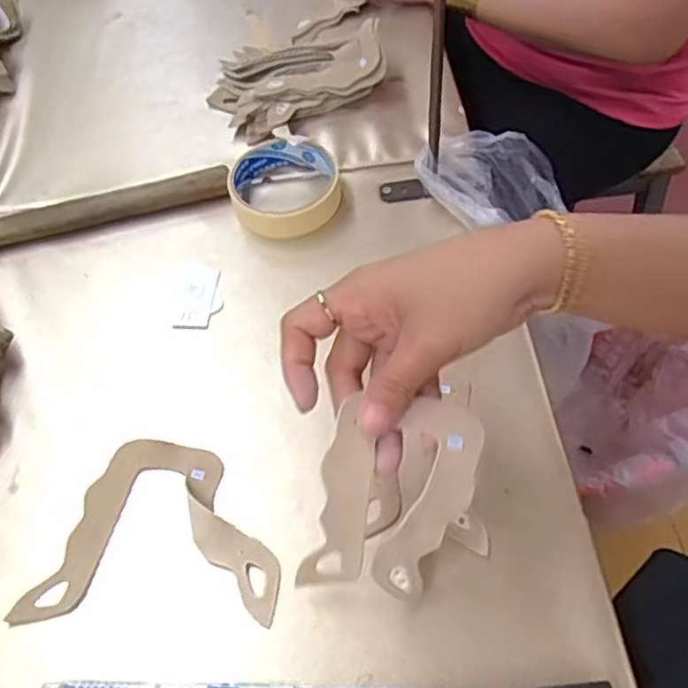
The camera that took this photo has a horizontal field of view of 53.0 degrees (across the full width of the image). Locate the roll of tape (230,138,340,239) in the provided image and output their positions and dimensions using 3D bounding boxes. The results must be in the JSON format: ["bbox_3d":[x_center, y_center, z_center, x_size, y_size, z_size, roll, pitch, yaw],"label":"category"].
[{"bbox_3d":[-0.047,-0.123,0.543,0.084,0.022,0.082,-2,56,3],"label":"roll of tape"}]

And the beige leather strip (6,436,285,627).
[{"bbox_3d":[-0.105,0.105,0.396,0.139,0.013,0.107,2,56,5],"label":"beige leather strip"}]

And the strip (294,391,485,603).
[{"bbox_3d":[0.023,0.079,0.342,0.071,0.108,0.014,13,15,2],"label":"strip"}]

